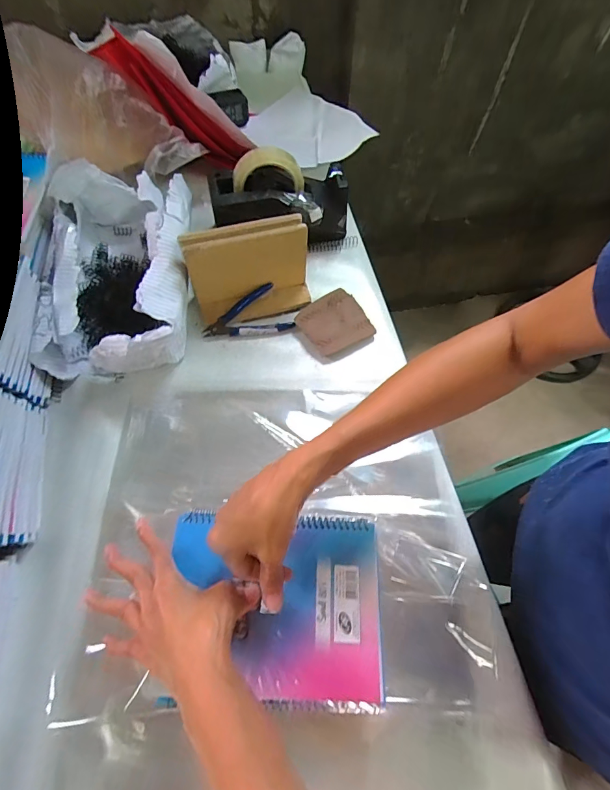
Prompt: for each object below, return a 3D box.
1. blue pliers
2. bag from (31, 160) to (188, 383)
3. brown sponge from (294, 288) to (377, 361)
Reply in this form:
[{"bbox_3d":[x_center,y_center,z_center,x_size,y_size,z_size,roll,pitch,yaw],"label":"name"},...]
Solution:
[{"bbox_3d":[-0.084,-0.105,0.539,0.115,0.024,0.069,-23,67,-12],"label":"blue pliers"},{"bbox_3d":[-0.249,-0.169,0.525,0.185,0.101,0.290,-4,64,-4],"label":"bag"},{"bbox_3d":[0.042,-0.101,0.546,0.088,0.026,0.093,-31,69,-15],"label":"brown sponge"}]

